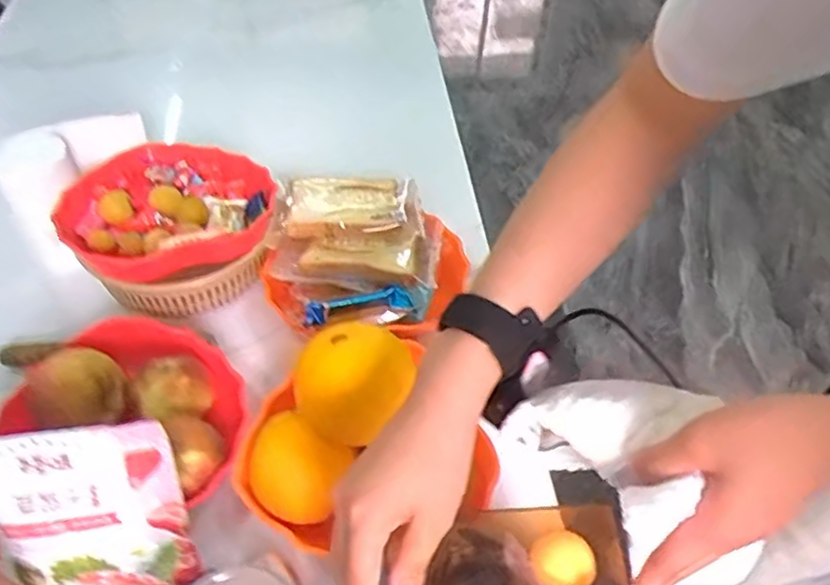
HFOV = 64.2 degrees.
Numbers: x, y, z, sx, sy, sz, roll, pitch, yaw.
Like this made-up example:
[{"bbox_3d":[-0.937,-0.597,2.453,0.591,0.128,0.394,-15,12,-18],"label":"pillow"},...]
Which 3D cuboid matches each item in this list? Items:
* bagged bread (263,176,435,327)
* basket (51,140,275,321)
[{"bbox_3d":[-0.066,-0.049,0.688,0.157,0.054,0.200,-5,50,-7],"label":"bagged bread"},{"bbox_3d":[-0.250,-0.077,0.694,0.197,0.099,0.188,1,49,-1],"label":"basket"}]

